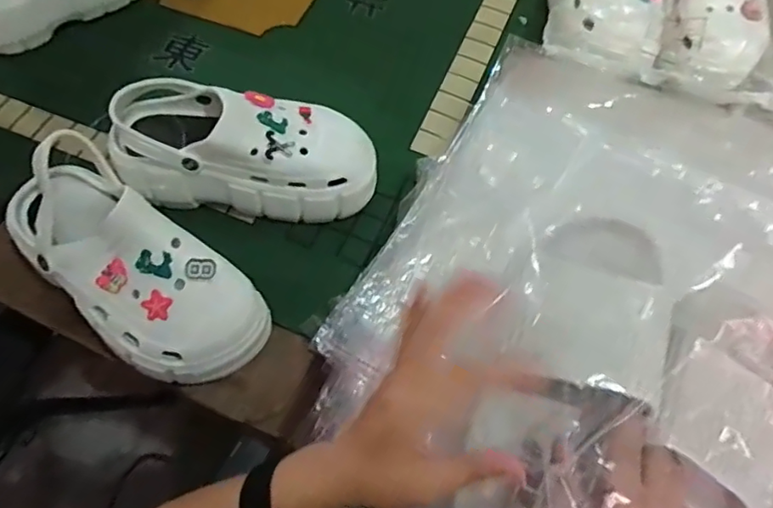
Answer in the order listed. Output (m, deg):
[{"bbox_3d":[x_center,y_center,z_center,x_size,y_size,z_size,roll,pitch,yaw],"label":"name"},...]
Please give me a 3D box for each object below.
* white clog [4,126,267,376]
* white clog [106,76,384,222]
[{"bbox_3d":[-0.222,0.001,0.477,0.250,0.107,0.109,37,67,16],"label":"white clog"},{"bbox_3d":[-0.136,-0.104,0.557,0.251,0.092,0.101,3,62,0],"label":"white clog"}]

